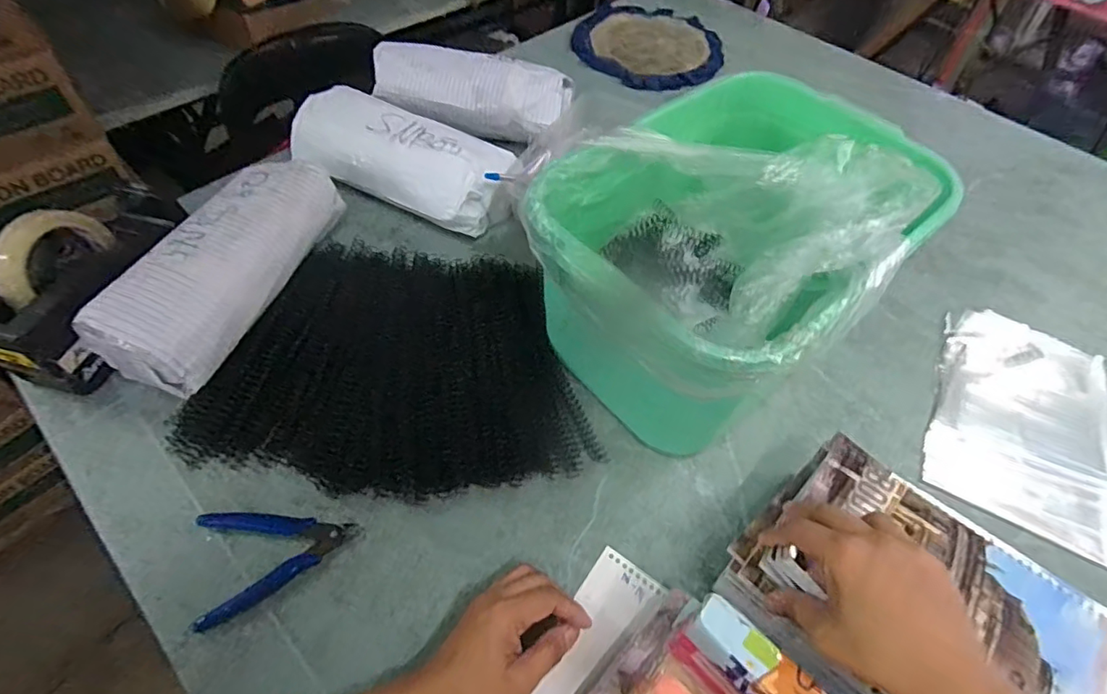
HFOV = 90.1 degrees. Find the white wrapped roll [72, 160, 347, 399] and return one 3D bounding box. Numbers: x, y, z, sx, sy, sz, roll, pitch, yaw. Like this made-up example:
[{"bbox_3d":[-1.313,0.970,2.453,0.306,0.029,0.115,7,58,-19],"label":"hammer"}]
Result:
[{"bbox_3d":[-0.326,-0.086,0.552,0.112,0.070,0.262,18,56,9],"label":"white wrapped roll"}]

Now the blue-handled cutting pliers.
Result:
[{"bbox_3d":[-0.221,0.161,0.441,0.116,0.010,0.085,-14,57,-13],"label":"blue-handled cutting pliers"}]

